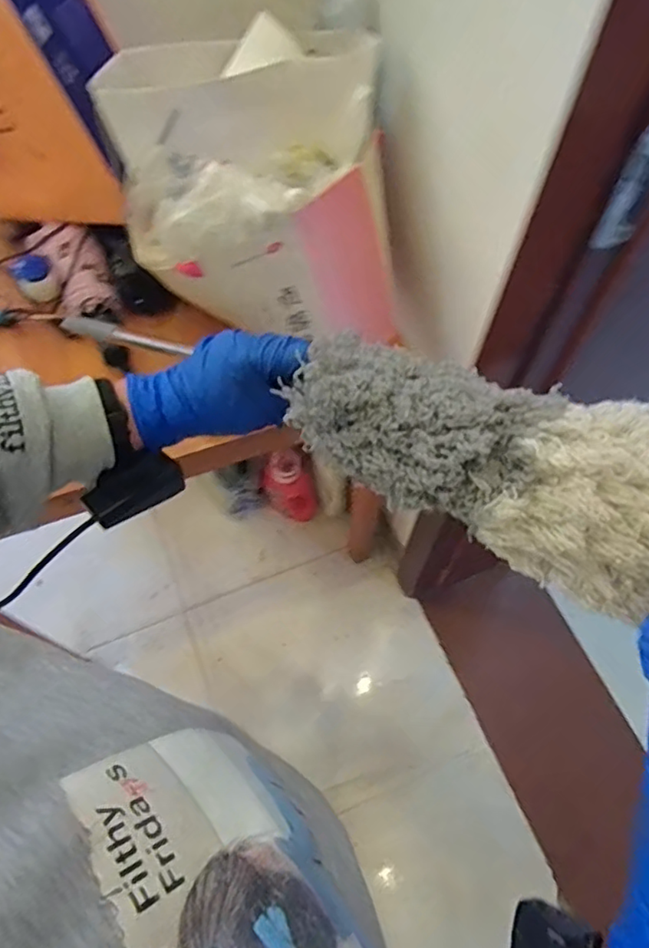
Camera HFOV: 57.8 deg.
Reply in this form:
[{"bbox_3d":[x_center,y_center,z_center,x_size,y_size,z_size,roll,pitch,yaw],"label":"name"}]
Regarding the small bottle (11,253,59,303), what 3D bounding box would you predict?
[{"bbox_3d":[-0.392,-0.268,0.797,0.049,0.032,0.081,-31,67,-15],"label":"small bottle"}]

